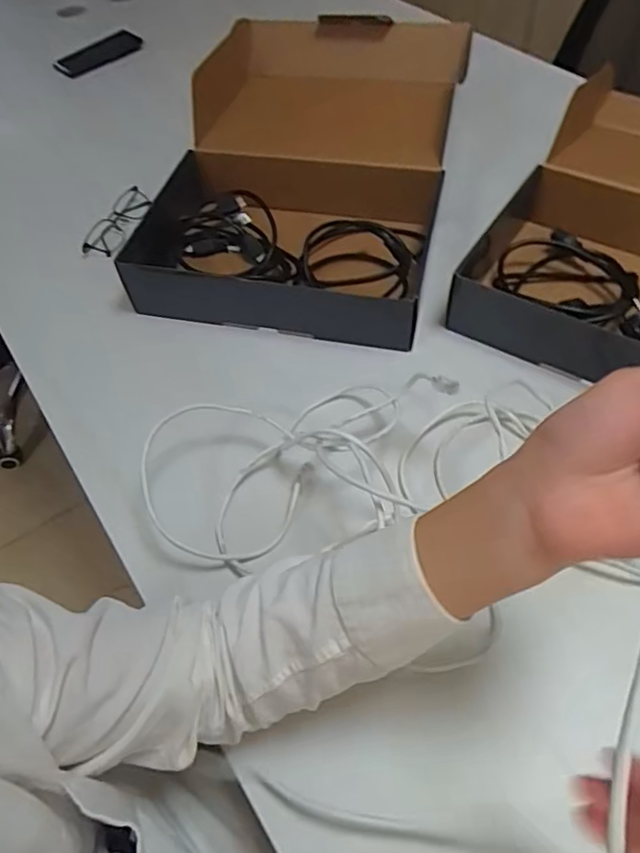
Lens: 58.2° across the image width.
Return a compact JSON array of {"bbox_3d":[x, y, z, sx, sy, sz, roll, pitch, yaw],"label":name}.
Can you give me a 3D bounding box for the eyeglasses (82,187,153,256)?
[{"bbox_3d":[-0.283,-0.282,0.807,0.037,0.038,0.139,16,58,15],"label":"eyeglasses"}]

